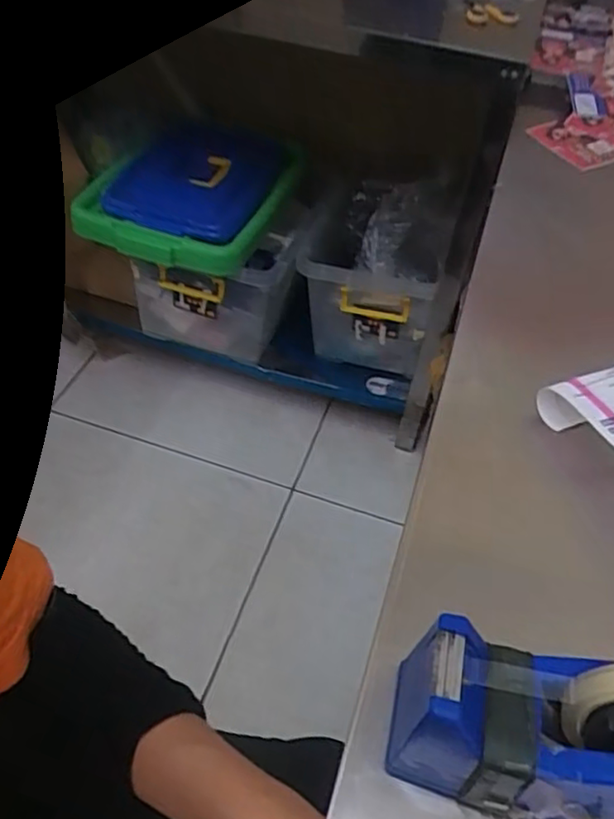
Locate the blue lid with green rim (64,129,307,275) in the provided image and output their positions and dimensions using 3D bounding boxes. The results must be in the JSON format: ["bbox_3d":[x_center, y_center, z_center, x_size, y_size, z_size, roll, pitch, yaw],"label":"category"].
[{"bbox_3d":[-0.232,-0.469,1.353,0.388,0.077,0.460,13,49,7],"label":"blue lid with green rim"}]

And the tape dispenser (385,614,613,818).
[{"bbox_3d":[0.122,0.151,0.295,0.157,0.106,0.052,15,49,9],"label":"tape dispenser"}]

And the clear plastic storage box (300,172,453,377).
[{"bbox_3d":[0.137,-0.306,1.400,0.294,0.279,0.339,11,48,6],"label":"clear plastic storage box"}]

